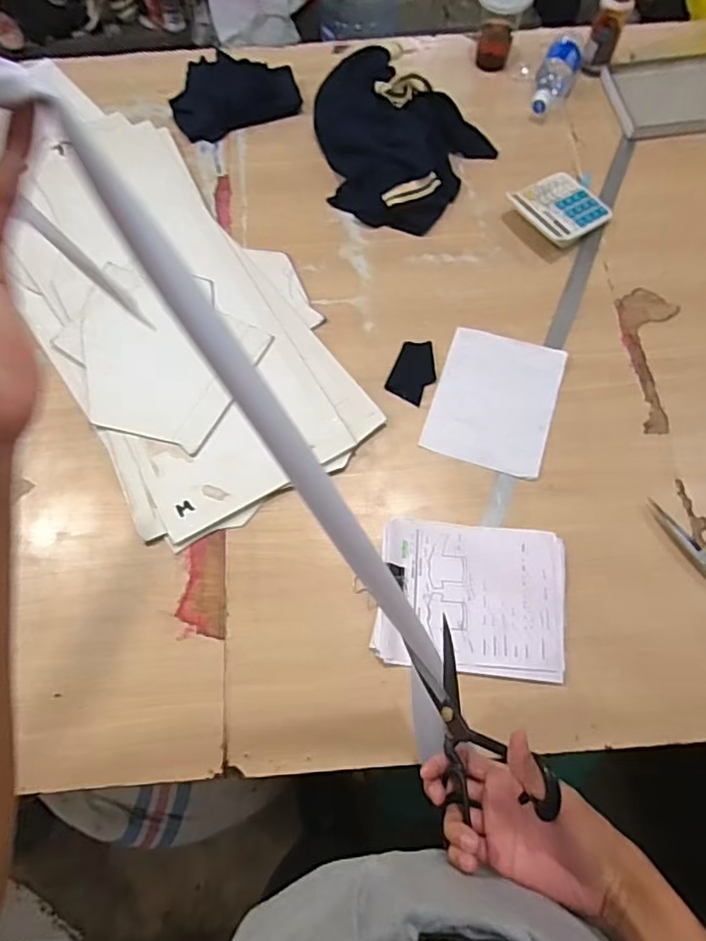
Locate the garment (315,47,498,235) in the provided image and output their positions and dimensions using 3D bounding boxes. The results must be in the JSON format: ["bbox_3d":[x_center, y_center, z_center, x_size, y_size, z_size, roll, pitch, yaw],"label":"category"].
[{"bbox_3d":[0.051,-0.539,0.945,0.289,0.086,0.262,28,72,10],"label":"garment"}]

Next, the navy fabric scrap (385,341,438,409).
[{"bbox_3d":[0.088,-0.143,0.836,0.061,0.004,0.097,22,73,0],"label":"navy fabric scrap"}]

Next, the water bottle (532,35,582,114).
[{"bbox_3d":[0.354,-0.688,1.026,0.068,0.053,0.167,21,71,8],"label":"water bottle"}]

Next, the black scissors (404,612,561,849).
[{"bbox_3d":[0.100,0.209,0.502,0.027,0.101,0.161,12,51,-40],"label":"black scissors"}]

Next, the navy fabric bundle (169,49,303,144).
[{"bbox_3d":[-0.219,-0.675,1.026,0.219,0.030,0.179,-24,71,-8],"label":"navy fabric bundle"}]

